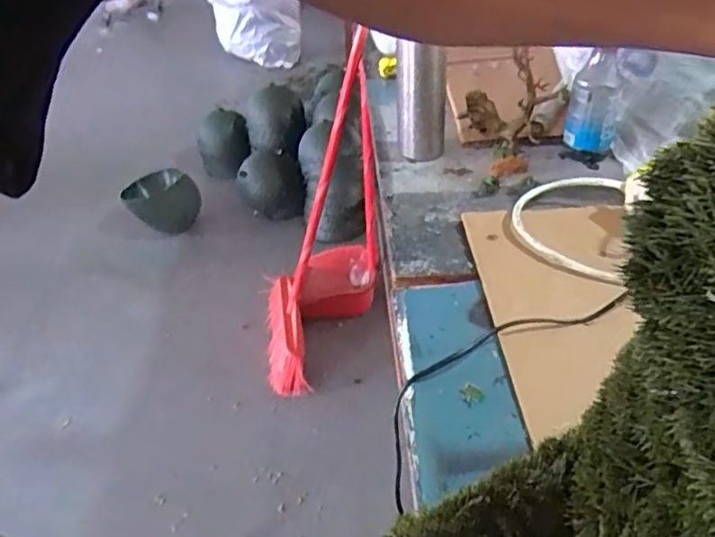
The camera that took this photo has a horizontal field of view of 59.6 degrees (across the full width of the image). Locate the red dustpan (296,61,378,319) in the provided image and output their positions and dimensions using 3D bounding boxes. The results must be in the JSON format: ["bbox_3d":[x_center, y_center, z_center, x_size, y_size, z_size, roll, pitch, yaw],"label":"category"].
[{"bbox_3d":[-0.066,-0.164,1.654,0.228,0.553,0.294,-1,36,4],"label":"red dustpan"}]

